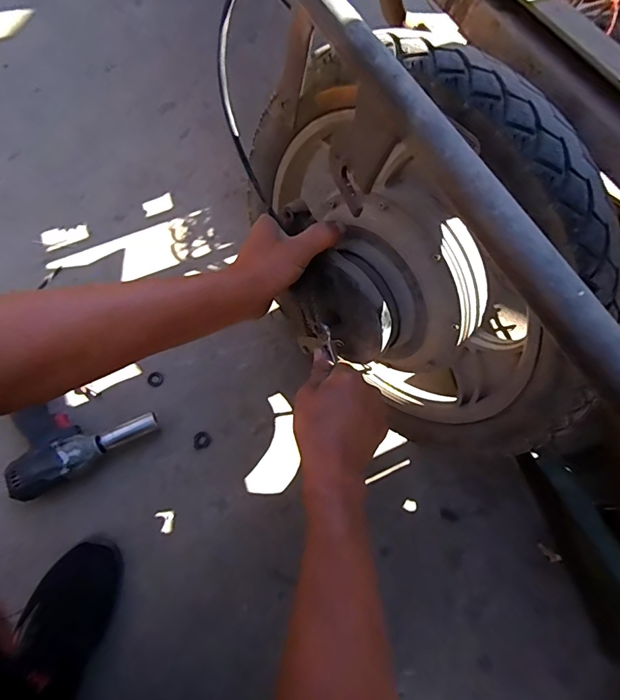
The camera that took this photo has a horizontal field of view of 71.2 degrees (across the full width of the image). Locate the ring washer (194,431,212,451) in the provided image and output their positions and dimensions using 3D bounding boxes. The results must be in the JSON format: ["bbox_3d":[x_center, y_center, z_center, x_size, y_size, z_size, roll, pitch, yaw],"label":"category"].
[{"bbox_3d":[-0.158,0.133,0.639,0.025,0.004,0.026,0,69,0],"label":"ring washer"}]

